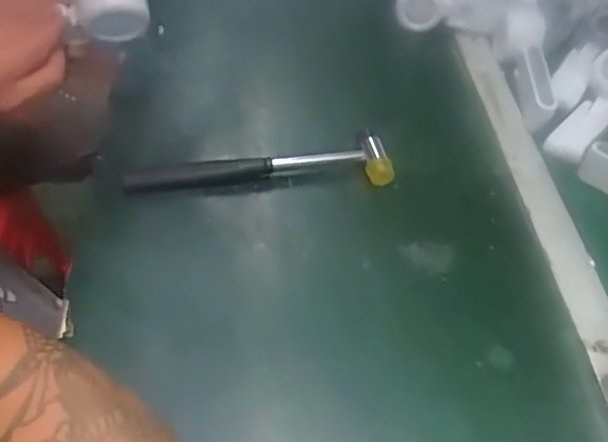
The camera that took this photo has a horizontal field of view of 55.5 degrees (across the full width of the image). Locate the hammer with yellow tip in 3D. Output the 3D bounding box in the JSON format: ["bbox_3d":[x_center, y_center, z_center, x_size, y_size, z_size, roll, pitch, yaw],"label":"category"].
[{"bbox_3d":[-0.040,-0.048,0.522,0.238,0.030,0.045,-4,52,-7],"label":"hammer with yellow tip"}]

